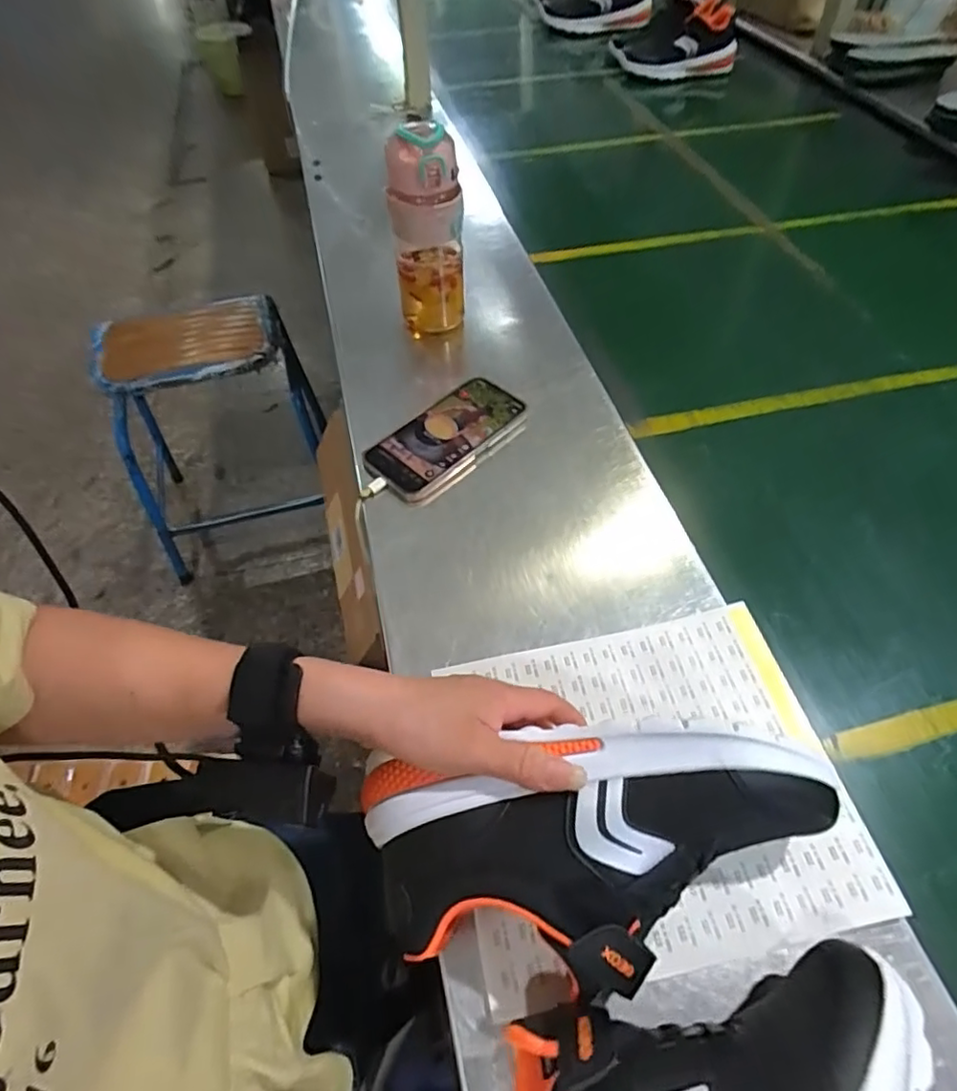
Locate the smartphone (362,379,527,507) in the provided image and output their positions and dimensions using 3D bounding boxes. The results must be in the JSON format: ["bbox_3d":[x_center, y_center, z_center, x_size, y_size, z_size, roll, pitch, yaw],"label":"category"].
[{"bbox_3d":[-0.028,-0.107,0.594,0.080,0.018,0.167,36,63,25],"label":"smartphone"}]

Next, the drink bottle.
[{"bbox_3d":[-0.055,-0.331,0.653,0.073,0.206,0.064,-5,54,-1],"label":"drink bottle"}]

